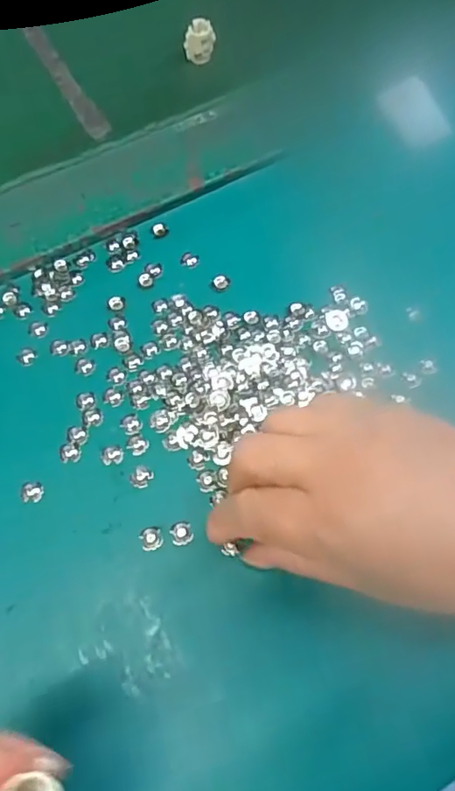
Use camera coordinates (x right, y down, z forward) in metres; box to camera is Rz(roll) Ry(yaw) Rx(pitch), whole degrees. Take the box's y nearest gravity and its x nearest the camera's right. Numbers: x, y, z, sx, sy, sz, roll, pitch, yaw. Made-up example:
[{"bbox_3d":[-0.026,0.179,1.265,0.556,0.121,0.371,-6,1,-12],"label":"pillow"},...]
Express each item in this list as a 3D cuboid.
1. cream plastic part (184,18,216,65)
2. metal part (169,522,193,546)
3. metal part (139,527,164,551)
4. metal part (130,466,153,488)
[{"bbox_3d":[-0.018,-0.227,0.368,0.014,0.022,0.014,34,70,11],"label":"cream plastic part"},{"bbox_3d":[-0.021,0.062,0.260,0.010,0.004,0.011,-13,69,-8],"label":"metal part"},{"bbox_3d":[-0.034,0.065,0.259,0.010,0.004,0.011,1,67,-2],"label":"metal part"},{"bbox_3d":[-0.041,0.038,0.270,0.010,0.004,0.010,1,67,-2],"label":"metal part"}]

